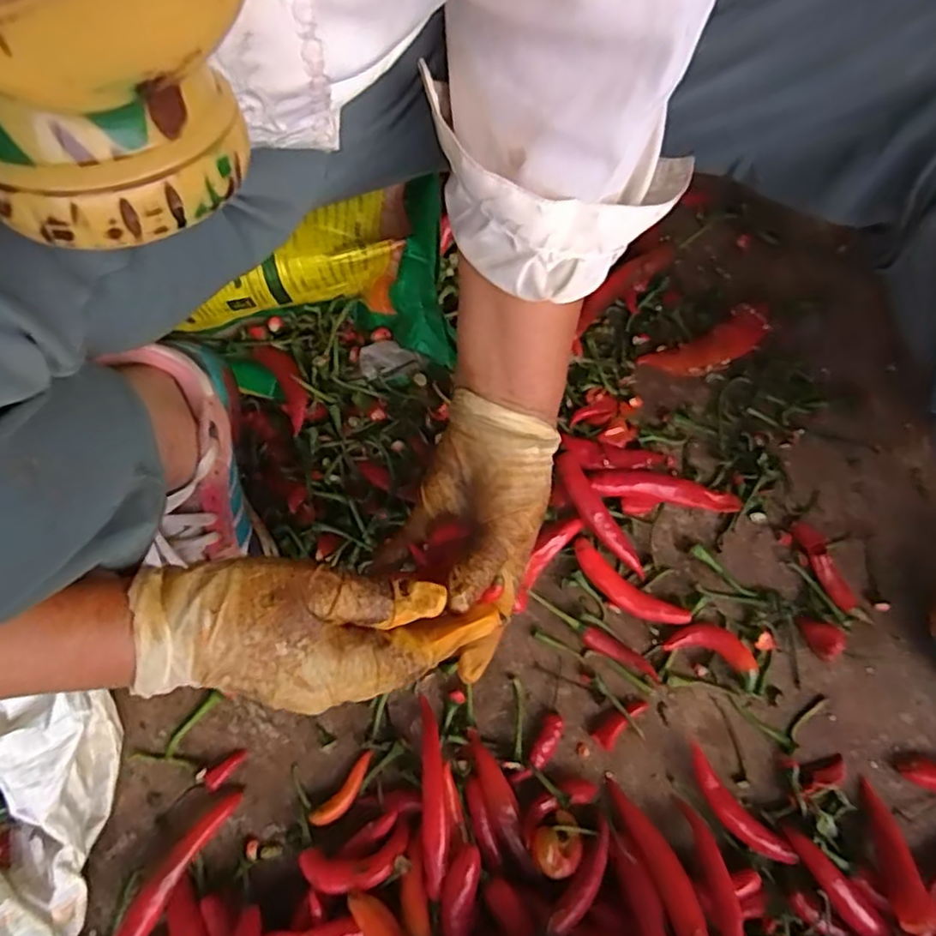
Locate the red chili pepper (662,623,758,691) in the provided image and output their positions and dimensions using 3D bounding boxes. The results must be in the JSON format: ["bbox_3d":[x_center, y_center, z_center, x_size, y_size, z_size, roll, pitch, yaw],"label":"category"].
[{"bbox_3d":[0.173,0.126,0.467,0.064,0.012,0.029,25,75,9],"label":"red chili pepper"}]

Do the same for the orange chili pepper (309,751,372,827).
[{"bbox_3d":[-0.082,0.217,0.454,0.017,0.007,0.054,37,64,11],"label":"orange chili pepper"}]

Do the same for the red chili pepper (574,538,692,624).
[{"bbox_3d":[0.112,0.086,0.480,0.092,0.011,0.024,35,76,11],"label":"red chili pepper"}]

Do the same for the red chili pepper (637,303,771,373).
[{"bbox_3d":[0.192,-0.097,0.537,0.103,0.016,0.037,-26,74,-7],"label":"red chili pepper"}]

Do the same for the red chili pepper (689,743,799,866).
[{"bbox_3d":[0.174,0.225,0.442,0.023,0.014,0.085,-39,76,-10],"label":"red chili pepper"}]

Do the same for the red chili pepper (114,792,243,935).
[{"bbox_3d":[-0.186,0.255,0.430,0.018,0.011,0.103,31,60,10],"label":"red chili pepper"}]

